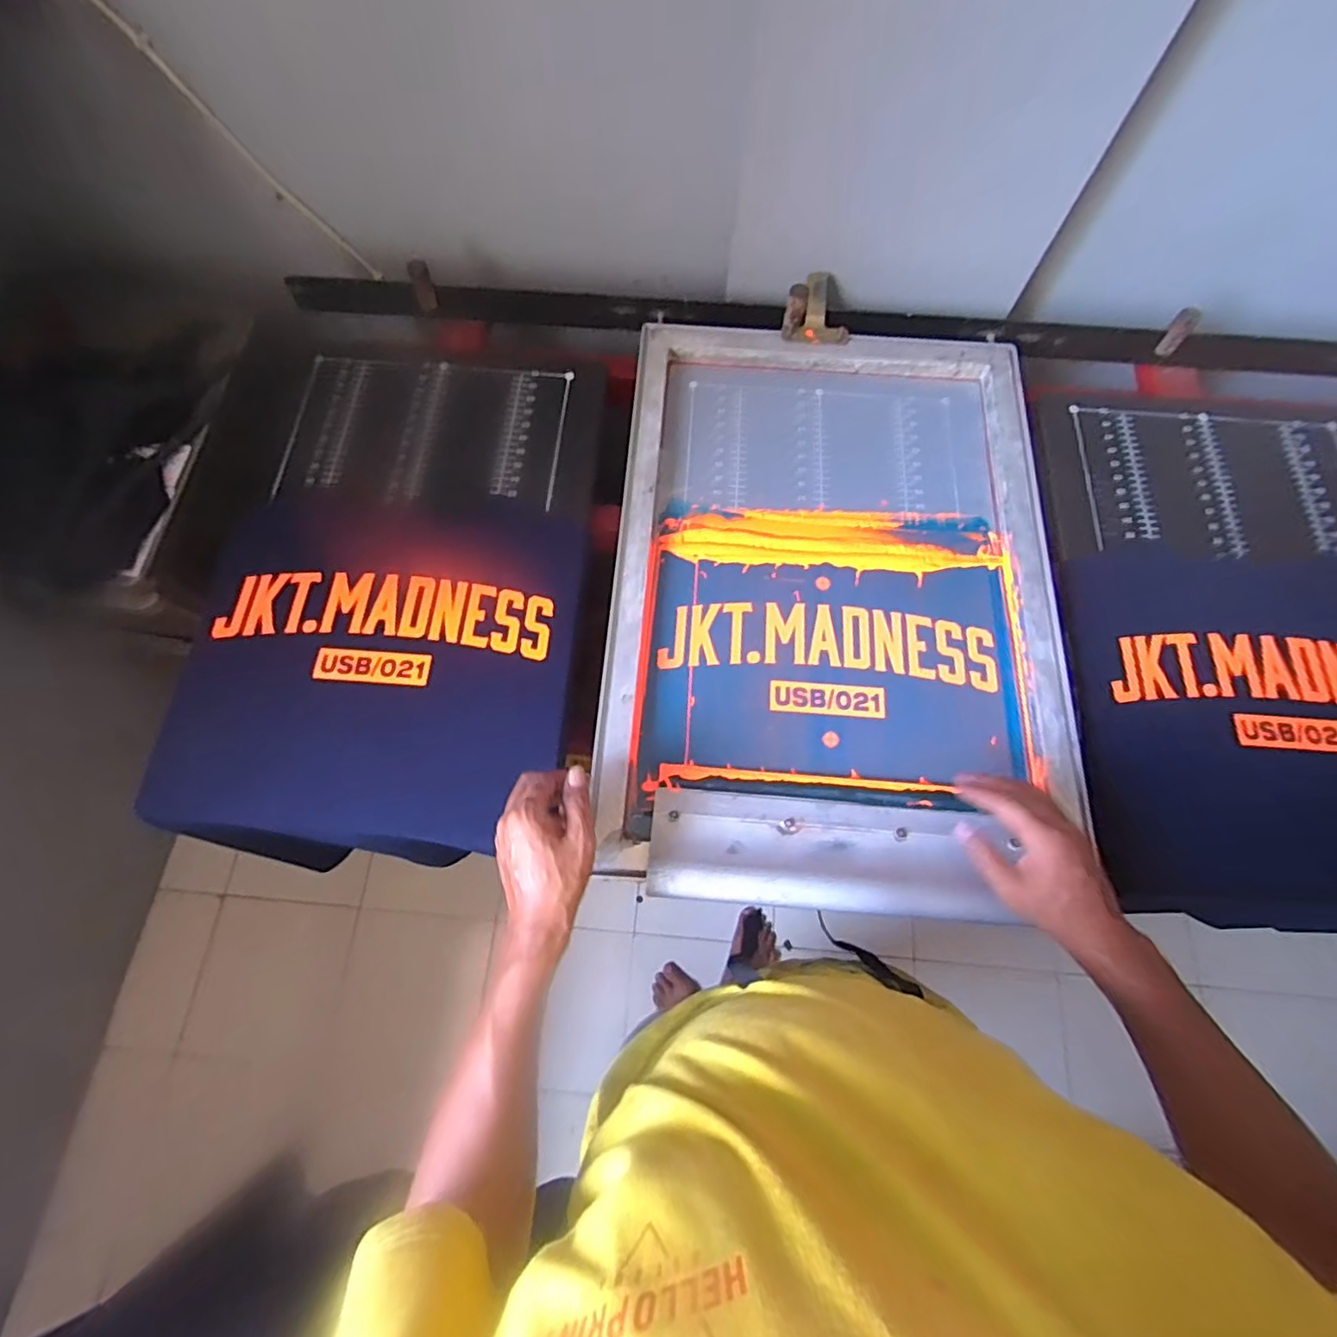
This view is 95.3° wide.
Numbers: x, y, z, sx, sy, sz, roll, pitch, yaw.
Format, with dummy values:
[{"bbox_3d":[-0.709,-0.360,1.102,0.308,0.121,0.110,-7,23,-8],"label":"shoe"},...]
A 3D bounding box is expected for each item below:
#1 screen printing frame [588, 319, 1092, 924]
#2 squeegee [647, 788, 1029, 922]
[{"bbox_3d":[0.176,-0.103,0.648,0.468,0.057,0.674,4,70,1],"label":"screen printing frame"},{"bbox_3d":[0.130,0.161,0.538,0.286,0.046,0.095,3,70,3],"label":"squeegee"}]

